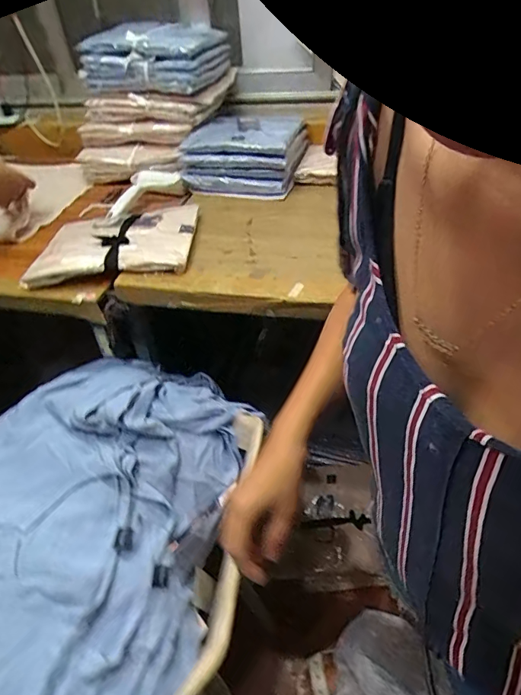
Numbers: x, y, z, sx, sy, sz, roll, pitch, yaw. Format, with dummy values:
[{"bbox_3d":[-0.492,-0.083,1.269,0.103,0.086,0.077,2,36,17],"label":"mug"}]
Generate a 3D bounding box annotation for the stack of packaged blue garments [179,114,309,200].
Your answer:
[{"bbox_3d":[-0.029,-0.410,0.941,0.223,0.103,0.239,7,41,14],"label":"stack of packaged blue garments"}]

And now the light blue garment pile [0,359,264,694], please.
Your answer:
[{"bbox_3d":[-0.265,0.250,0.570,0.380,0.189,0.545,6,40,13],"label":"light blue garment pile"}]

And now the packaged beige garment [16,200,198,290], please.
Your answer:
[{"bbox_3d":[-0.231,-0.179,0.737,0.242,0.023,0.213,-3,39,2],"label":"packaged beige garment"}]

